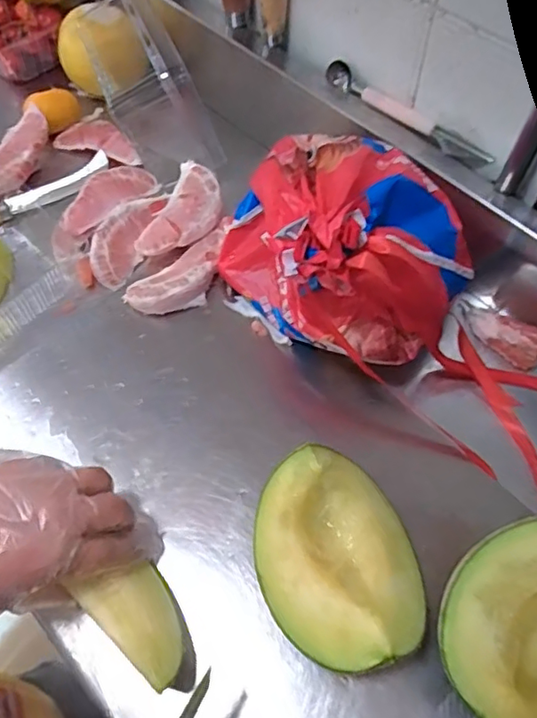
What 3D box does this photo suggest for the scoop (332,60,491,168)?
[{"bbox_3d":[0.113,-0.203,0.477,0.015,0.022,0.166,-41,67,-19],"label":"scoop"}]

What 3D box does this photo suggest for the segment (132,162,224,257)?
[{"bbox_3d":[-0.076,-0.134,0.527,0.051,0.022,0.102,22,63,13],"label":"segment"}]

